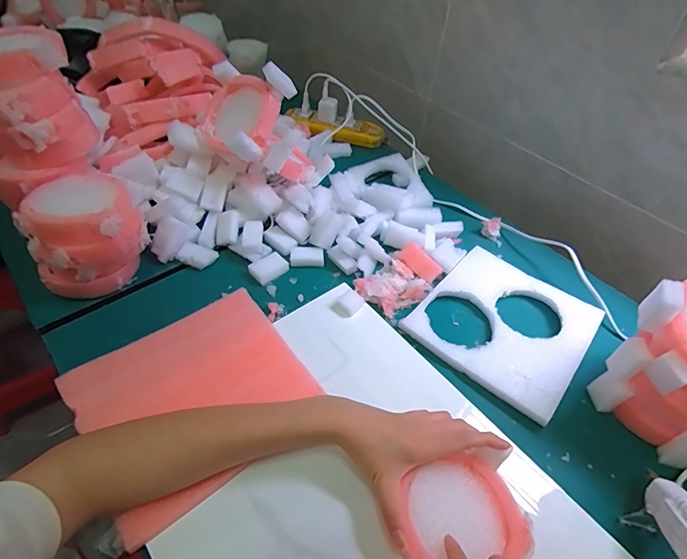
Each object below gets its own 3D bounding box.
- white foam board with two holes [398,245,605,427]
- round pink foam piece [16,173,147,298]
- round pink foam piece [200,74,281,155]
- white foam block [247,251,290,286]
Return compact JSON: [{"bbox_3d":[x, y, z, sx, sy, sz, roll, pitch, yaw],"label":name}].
[{"bbox_3d":[0.190,0.049,0.491,0.174,0.015,0.178,34,53,24],"label":"white foam board with two holes"},{"bbox_3d":[-0.289,-0.050,0.469,0.114,0.105,0.103,-22,53,-23],"label":"round pink foam piece"},{"bbox_3d":[-0.135,-0.213,0.541,0.102,0.028,0.097,-5,74,19],"label":"round pink foam piece"},{"bbox_3d":[-0.094,-0.015,0.530,0.046,0.010,0.031,-32,58,-30],"label":"white foam block"}]

